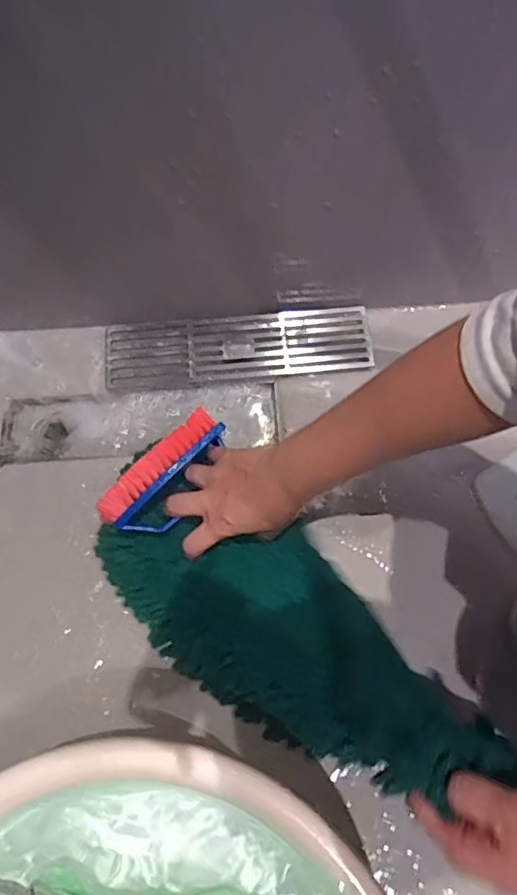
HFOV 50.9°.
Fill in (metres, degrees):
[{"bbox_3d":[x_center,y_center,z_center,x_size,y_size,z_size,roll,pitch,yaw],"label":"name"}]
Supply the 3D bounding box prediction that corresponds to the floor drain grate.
[{"bbox_3d":[-0.023,-0.113,0.614,0.291,0.017,0.073,-5,68,-1],"label":"floor drain grate"}]

